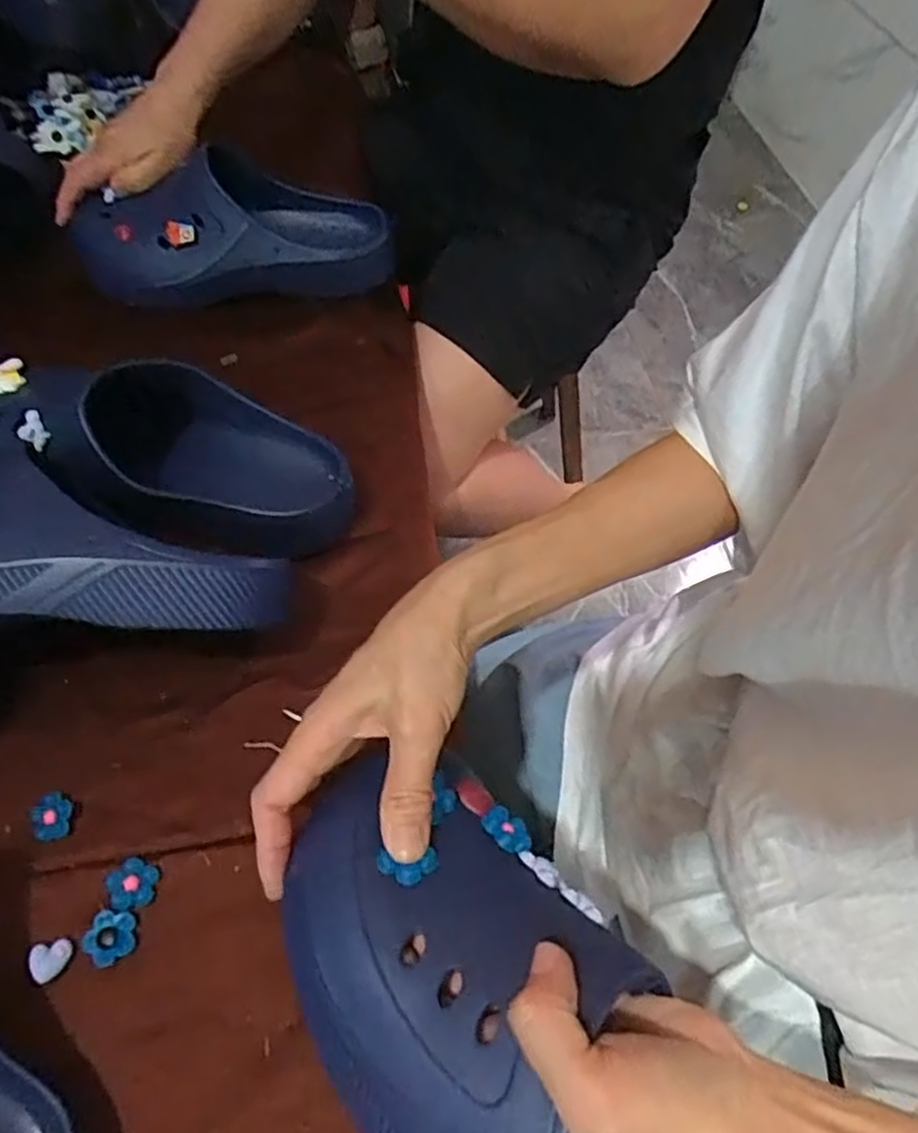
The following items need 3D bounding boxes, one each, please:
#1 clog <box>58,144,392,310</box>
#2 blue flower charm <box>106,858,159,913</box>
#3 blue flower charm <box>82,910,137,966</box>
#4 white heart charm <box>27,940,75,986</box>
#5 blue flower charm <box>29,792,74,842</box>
[{"bbox_3d":[-0.185,-0.281,0.604,0.251,0.092,0.085,-11,58,-10],"label":"clog"},{"bbox_3d":[-0.171,0.167,0.377,0.023,0.004,0.024,25,57,-6],"label":"blue flower charm"},{"bbox_3d":[-0.177,0.188,0.365,0.024,0.007,0.024,1,57,-2],"label":"blue flower charm"},{"bbox_3d":[-0.203,0.196,0.358,0.018,0.009,0.019,-10,58,-9],"label":"white heart charm"},{"bbox_3d":[-0.224,0.138,0.397,0.022,0.012,0.023,1,57,-2],"label":"blue flower charm"}]

